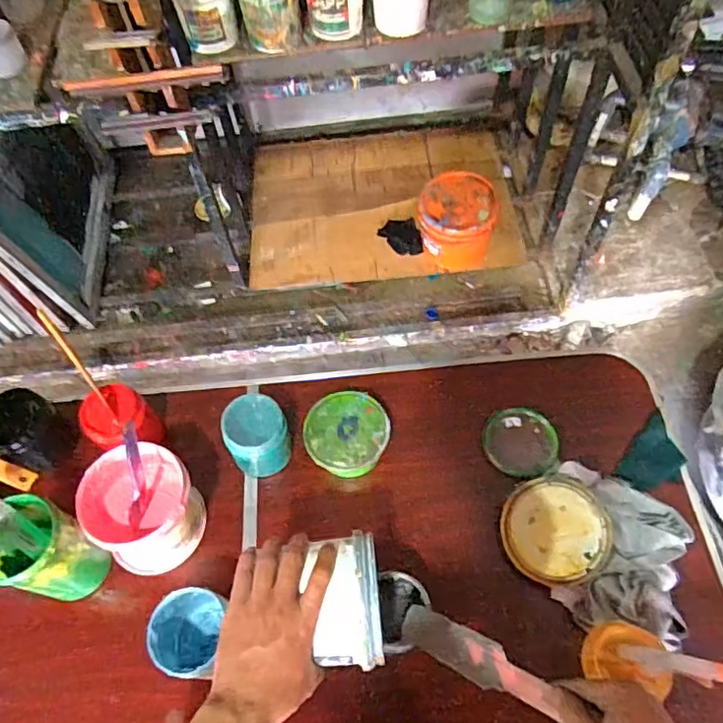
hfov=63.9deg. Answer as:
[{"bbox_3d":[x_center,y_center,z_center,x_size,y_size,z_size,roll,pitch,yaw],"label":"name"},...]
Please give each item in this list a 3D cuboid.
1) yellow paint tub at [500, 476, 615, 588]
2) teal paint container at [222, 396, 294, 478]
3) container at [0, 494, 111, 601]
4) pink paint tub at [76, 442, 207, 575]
[{"bbox_3d":[0.247,0.215,0.743,0.129,0.021,0.129,-8,70,23],"label":"yellow paint tub"},{"bbox_3d":[-0.142,0.100,0.795,0.082,0.078,0.088,-1,60,3],"label":"teal paint container"},{"bbox_3d":[-0.386,0.236,0.715,0.101,0.143,0.095,19,63,14],"label":"container"},{"bbox_3d":[-0.273,0.184,0.735,0.129,0.124,0.126,-1,60,3],"label":"pink paint tub"}]

